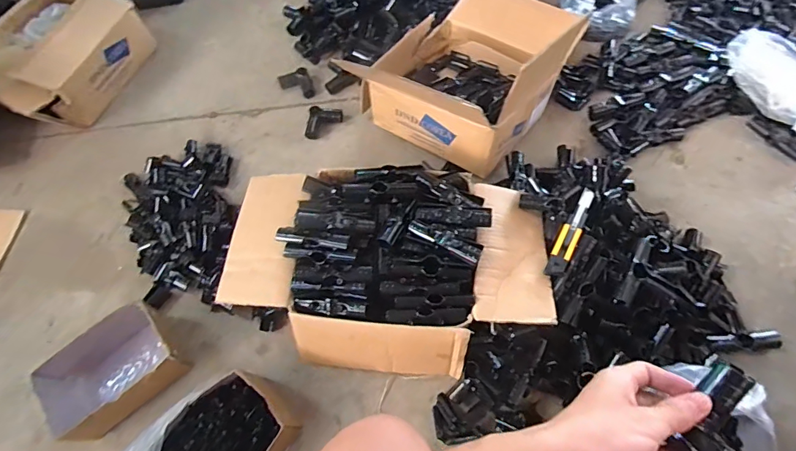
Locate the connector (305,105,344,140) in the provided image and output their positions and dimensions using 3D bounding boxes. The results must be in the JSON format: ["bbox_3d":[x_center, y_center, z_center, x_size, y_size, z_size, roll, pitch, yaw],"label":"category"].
[{"bbox_3d":[-0.180,-0.256,1.051,0.086,0.033,0.088,3,64,5],"label":"connector"}]

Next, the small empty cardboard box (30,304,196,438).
[{"bbox_3d":[-0.517,0.270,0.787,0.224,0.106,0.149,-39,68,-15],"label":"small empty cardboard box"}]

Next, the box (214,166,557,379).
[{"bbox_3d":[-0.019,0.071,0.792,0.550,0.180,0.330,4,64,5],"label":"box"}]

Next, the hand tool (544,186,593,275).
[{"bbox_3d":[0.313,0.007,0.775,0.031,0.009,0.190,27,68,15],"label":"hand tool"}]

